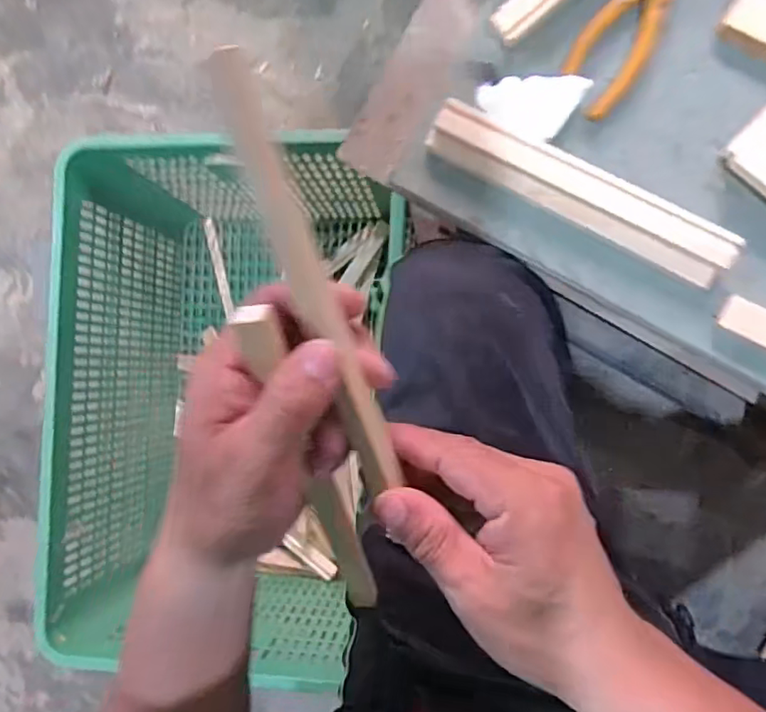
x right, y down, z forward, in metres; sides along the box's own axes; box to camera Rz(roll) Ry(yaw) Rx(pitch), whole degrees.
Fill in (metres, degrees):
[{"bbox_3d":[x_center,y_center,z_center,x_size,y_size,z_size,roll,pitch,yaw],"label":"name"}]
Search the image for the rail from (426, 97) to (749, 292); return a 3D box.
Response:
[{"bbox_3d":[0.140,-0.120,0.408,0.227,0.019,0.037,29,93,6],"label":"rail"}]

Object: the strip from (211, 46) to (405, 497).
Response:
[{"bbox_3d":[-0.028,-0.022,0.238,0.017,0.011,0.181,-19,106,4],"label":"strip"}]

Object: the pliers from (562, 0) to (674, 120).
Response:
[{"bbox_3d":[0.184,-0.249,0.412,0.051,0.014,0.150,35,93,6],"label":"pliers"}]

